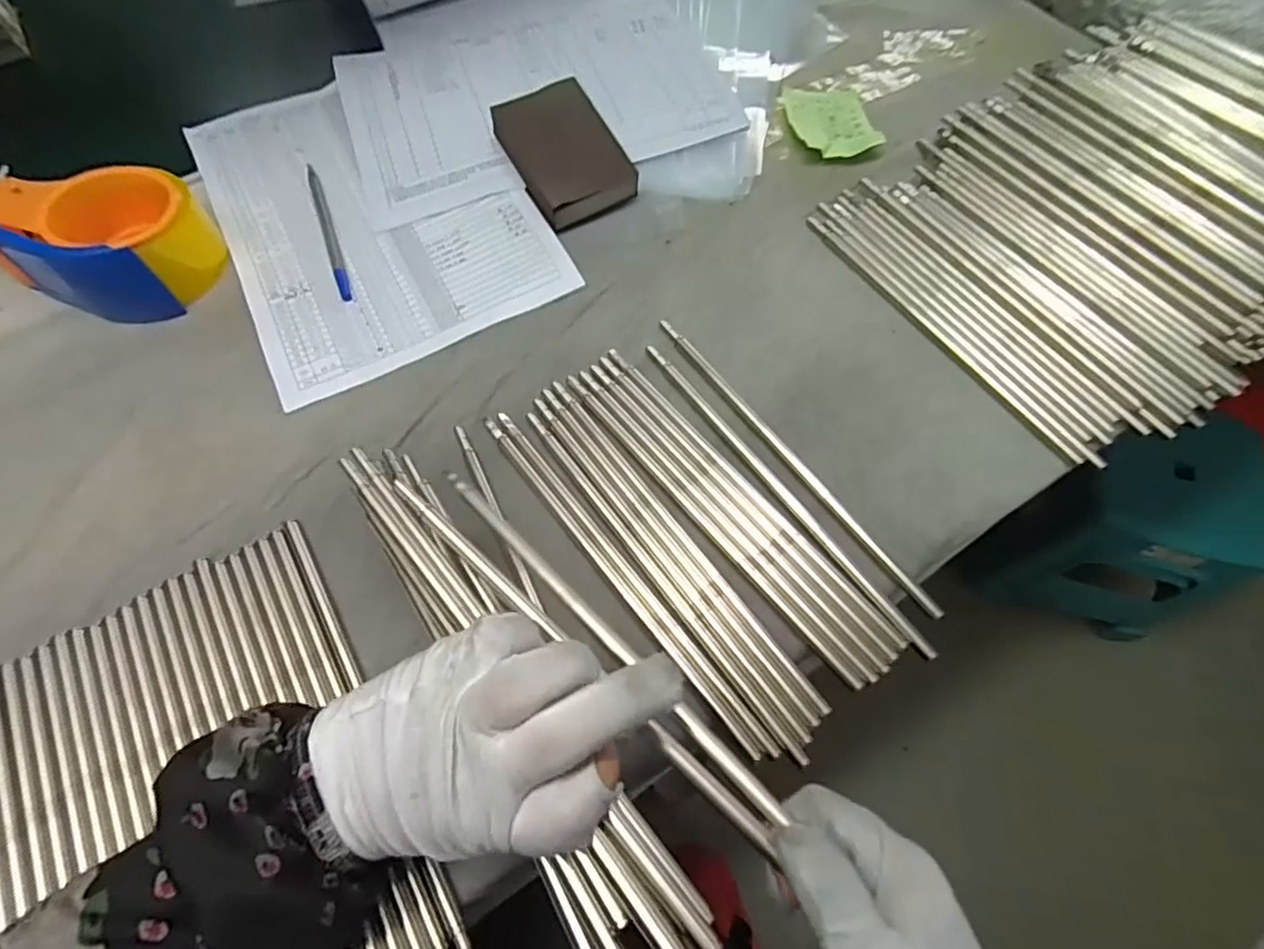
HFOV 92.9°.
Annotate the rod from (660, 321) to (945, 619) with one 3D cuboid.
[{"bbox_3d":[0.088,-0.013,0.350,0.008,0.008,0.233,-32,66,-14],"label":"rod"}]

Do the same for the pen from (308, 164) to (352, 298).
[{"bbox_3d":[-0.218,-0.176,0.431,0.008,0.006,0.139,-22,64,-9],"label":"pen"}]

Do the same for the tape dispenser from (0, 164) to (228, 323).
[{"bbox_3d":[-0.351,-0.162,0.398,0.127,0.062,0.096,19,65,12],"label":"tape dispenser"}]

